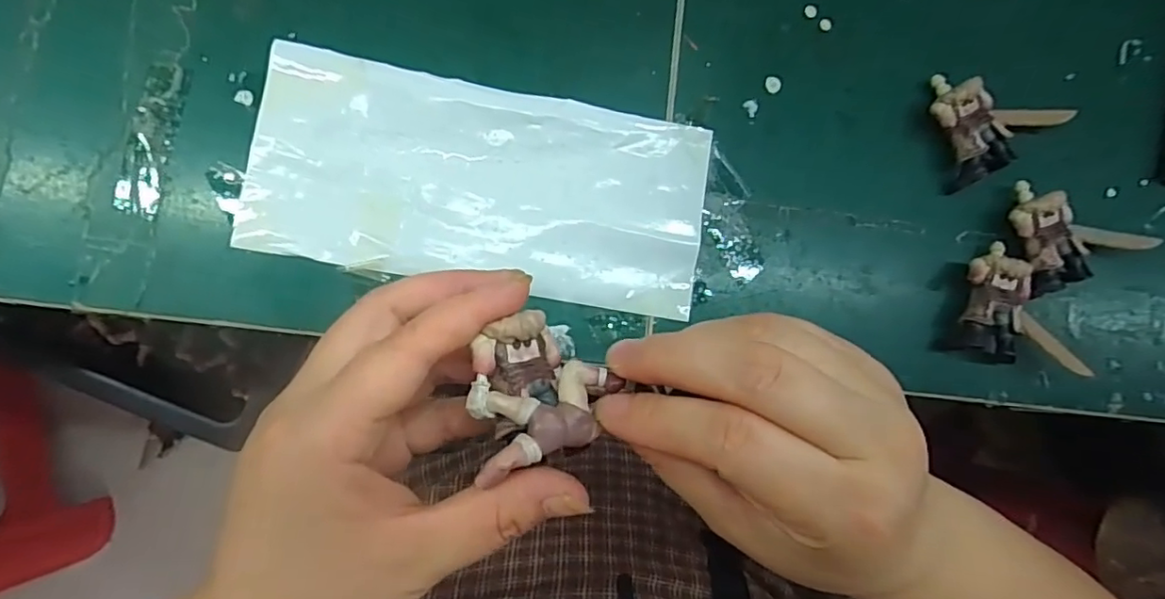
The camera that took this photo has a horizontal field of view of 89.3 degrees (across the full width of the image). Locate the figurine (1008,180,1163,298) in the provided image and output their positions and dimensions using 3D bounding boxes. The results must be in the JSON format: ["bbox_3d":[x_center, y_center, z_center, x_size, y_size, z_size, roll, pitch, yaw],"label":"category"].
[{"bbox_3d":[0.269,-0.038,0.320,0.077,0.018,0.059,-12,87,-9],"label":"figurine"}]

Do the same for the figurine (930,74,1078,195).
[{"bbox_3d":[0.221,-0.101,0.317,0.075,0.020,0.058,-27,90,-10],"label":"figurine"}]

